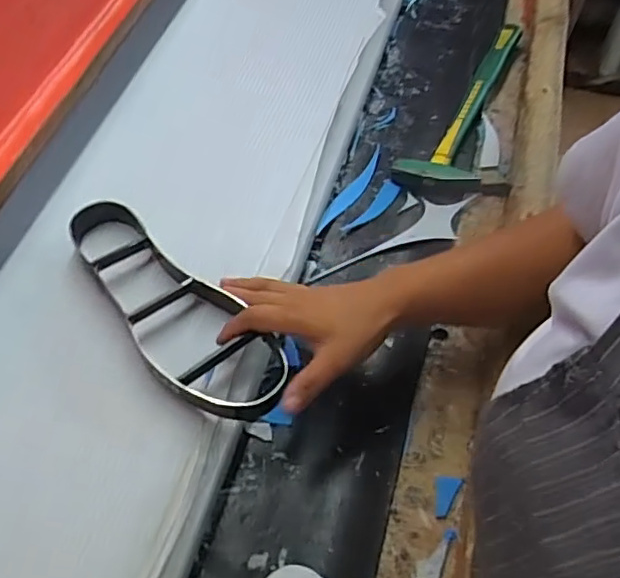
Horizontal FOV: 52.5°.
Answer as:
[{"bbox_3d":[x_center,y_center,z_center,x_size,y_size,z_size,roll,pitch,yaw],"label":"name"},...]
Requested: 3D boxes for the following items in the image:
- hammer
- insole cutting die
[{"bbox_3d":[0.221,-0.207,0.756,0.122,0.041,0.301,30,60,16],"label":"hammer"},{"bbox_3d":[-0.123,0.018,0.560,0.092,0.053,0.260,-33,65,-22],"label":"insole cutting die"}]

